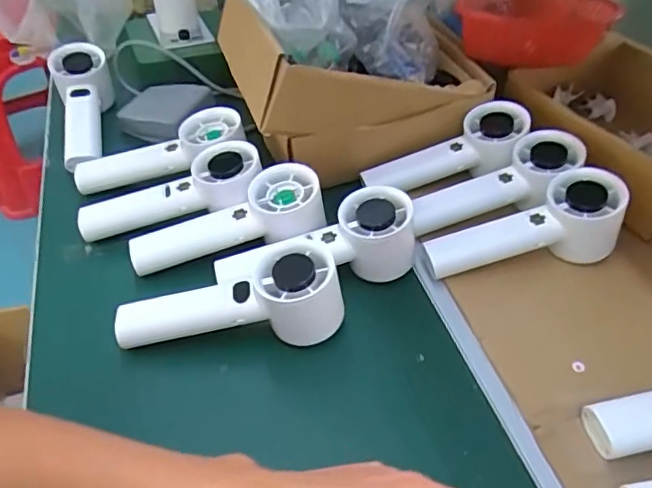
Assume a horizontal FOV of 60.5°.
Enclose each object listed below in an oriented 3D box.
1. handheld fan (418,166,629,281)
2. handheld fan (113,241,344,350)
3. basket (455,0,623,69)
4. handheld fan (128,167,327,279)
[{"bbox_3d":[0.158,-0.007,0.449,0.156,0.053,0.055,-18,45,5],"label":"handheld fan"},{"bbox_3d":[-0.068,0.046,0.401,0.158,0.052,0.059,-11,45,3],"label":"handheld fan"},{"bbox_3d":[0.206,-0.230,0.566,0.142,0.053,0.127,10,45,6],"label":"basket"},{"bbox_3d":[-0.080,-0.016,0.451,0.157,0.037,0.051,-20,46,3],"label":"handheld fan"}]

